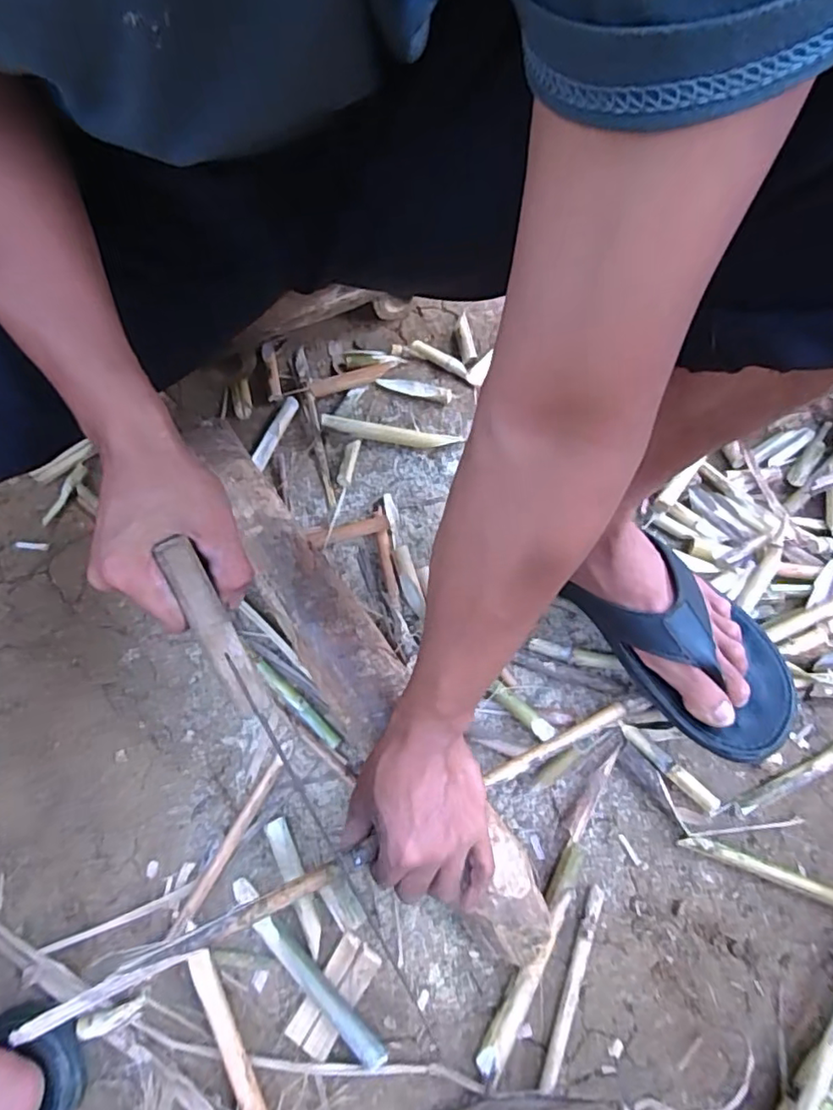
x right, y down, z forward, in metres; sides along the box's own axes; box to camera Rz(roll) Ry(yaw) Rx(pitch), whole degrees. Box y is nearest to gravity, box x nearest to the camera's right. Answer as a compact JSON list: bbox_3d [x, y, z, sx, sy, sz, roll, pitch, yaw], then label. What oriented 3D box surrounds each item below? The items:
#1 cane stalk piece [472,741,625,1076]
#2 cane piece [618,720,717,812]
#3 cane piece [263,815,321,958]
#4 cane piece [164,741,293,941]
[{"bbox_3d":[0.106,0.267,0.461,0.021,0.019,0.246,25,74,9],"label":"cane stalk piece"},{"bbox_3d":[0.206,0.174,0.491,0.095,0.012,0.013,42,77,13],"label":"cane piece"},{"bbox_3d":[-0.095,0.260,0.469,0.017,0.009,0.101,-22,74,-18],"label":"cane piece"},{"bbox_3d":[-0.148,0.229,0.480,0.012,0.009,0.163,28,74,10],"label":"cane piece"}]

